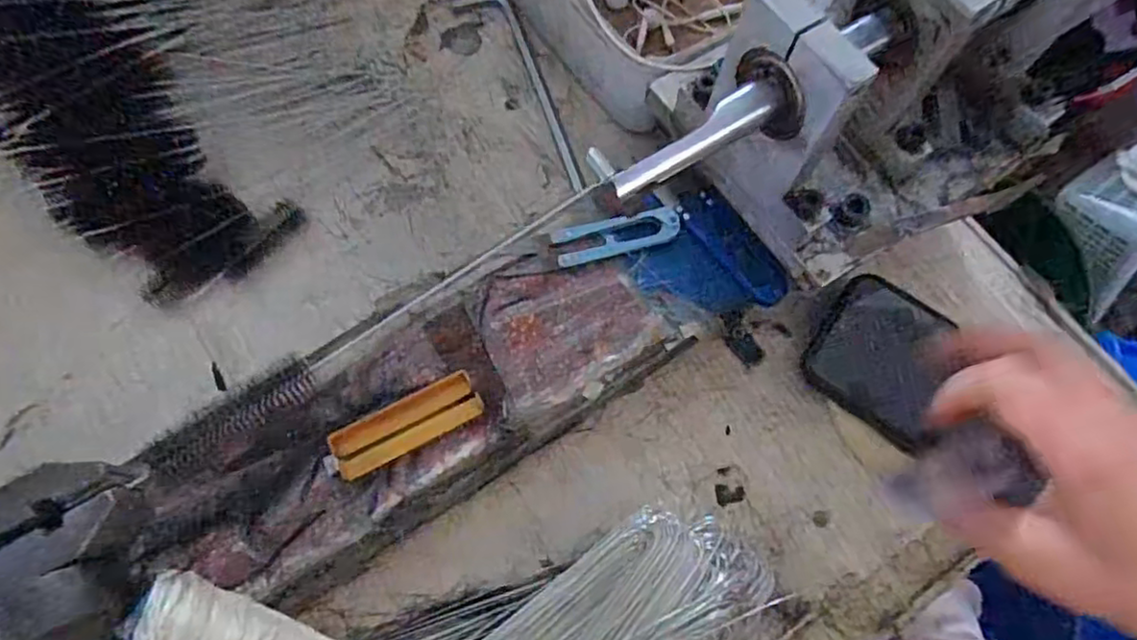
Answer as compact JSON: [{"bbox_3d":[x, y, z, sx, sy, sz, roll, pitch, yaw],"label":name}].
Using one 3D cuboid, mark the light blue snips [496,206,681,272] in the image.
[{"bbox_3d":[0.014,-0.044,0.368,0.096,0.006,0.022,-13,71,-6],"label":"light blue snips"}]

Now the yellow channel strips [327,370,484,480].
[{"bbox_3d":[-0.079,0.050,0.326,0.071,0.009,0.025,-27,102,-12],"label":"yellow channel strips"}]

